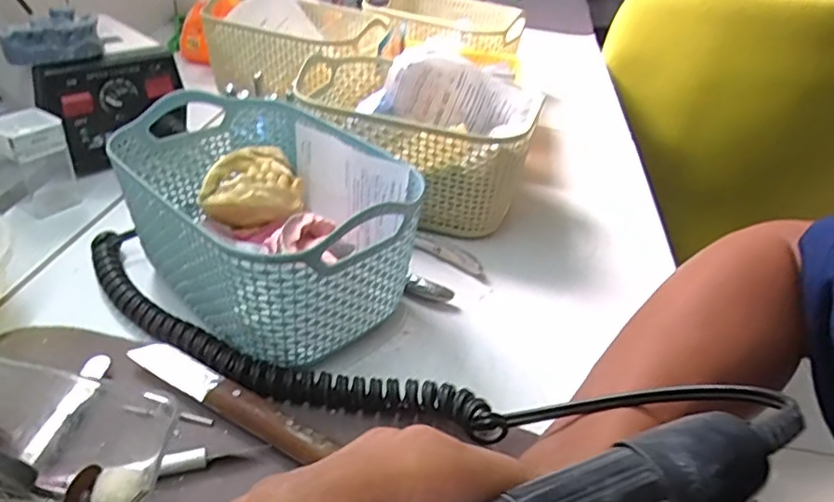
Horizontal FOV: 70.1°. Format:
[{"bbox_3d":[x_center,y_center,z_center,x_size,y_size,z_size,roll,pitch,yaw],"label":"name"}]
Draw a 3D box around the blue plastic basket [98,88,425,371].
[{"bbox_3d":[-0.087,-0.015,0.342,0.169,0.084,0.113,32,42,33],"label":"blue plastic basket"}]

